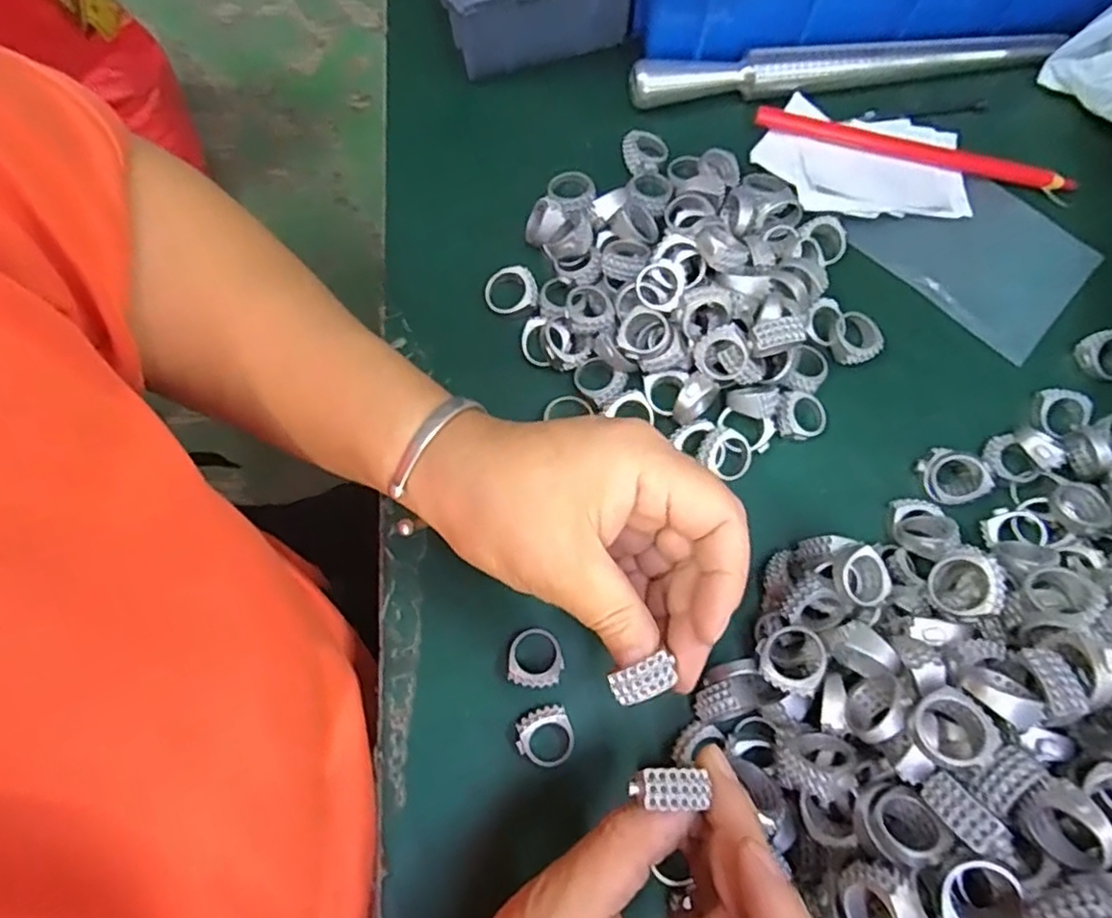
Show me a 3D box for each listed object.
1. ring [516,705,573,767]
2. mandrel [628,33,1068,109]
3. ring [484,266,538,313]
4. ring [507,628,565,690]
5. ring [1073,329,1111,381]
[{"bbox_3d":[-0.004,0.114,0.269,0.023,0.009,0.023,-20,76,-5],"label":"ring"},{"bbox_3d":[0.148,-0.204,0.343,0.219,0.016,0.017,-7,75,-2],"label":"mandrel"},{"bbox_3d":[-0.022,-0.082,0.320,0.025,0.006,0.023,0,75,0],"label":"ring"},{"bbox_3d":[-0.008,0.083,0.277,0.023,0.007,0.024,0,75,0],"label":"ring"},{"bbox_3d":[0.262,-0.050,0.312,0.024,0.007,0.023,0,75,0],"label":"ring"}]

